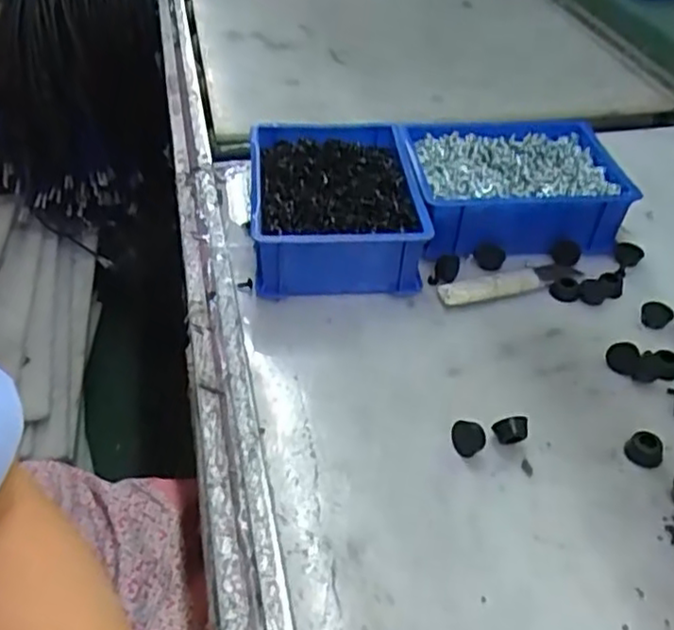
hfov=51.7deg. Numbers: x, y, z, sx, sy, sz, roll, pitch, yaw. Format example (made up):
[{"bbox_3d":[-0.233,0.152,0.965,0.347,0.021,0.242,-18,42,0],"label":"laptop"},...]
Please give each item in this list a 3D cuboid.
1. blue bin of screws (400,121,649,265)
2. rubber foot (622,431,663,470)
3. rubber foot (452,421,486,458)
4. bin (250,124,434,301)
[{"bbox_3d":[0.165,-0.123,0.675,0.197,0.068,0.154,-5,42,-8],"label":"blue bin of screws"},{"bbox_3d":[0.211,0.092,0.476,0.024,0.016,0.020,25,46,23],"label":"rubber foot"},{"bbox_3d":[0.089,0.085,0.469,0.022,0.018,0.017,5,42,3],"label":"rubber foot"},{"bbox_3d":[-0.004,-0.101,0.637,0.145,0.076,0.192,-2,42,-5],"label":"bin"}]

